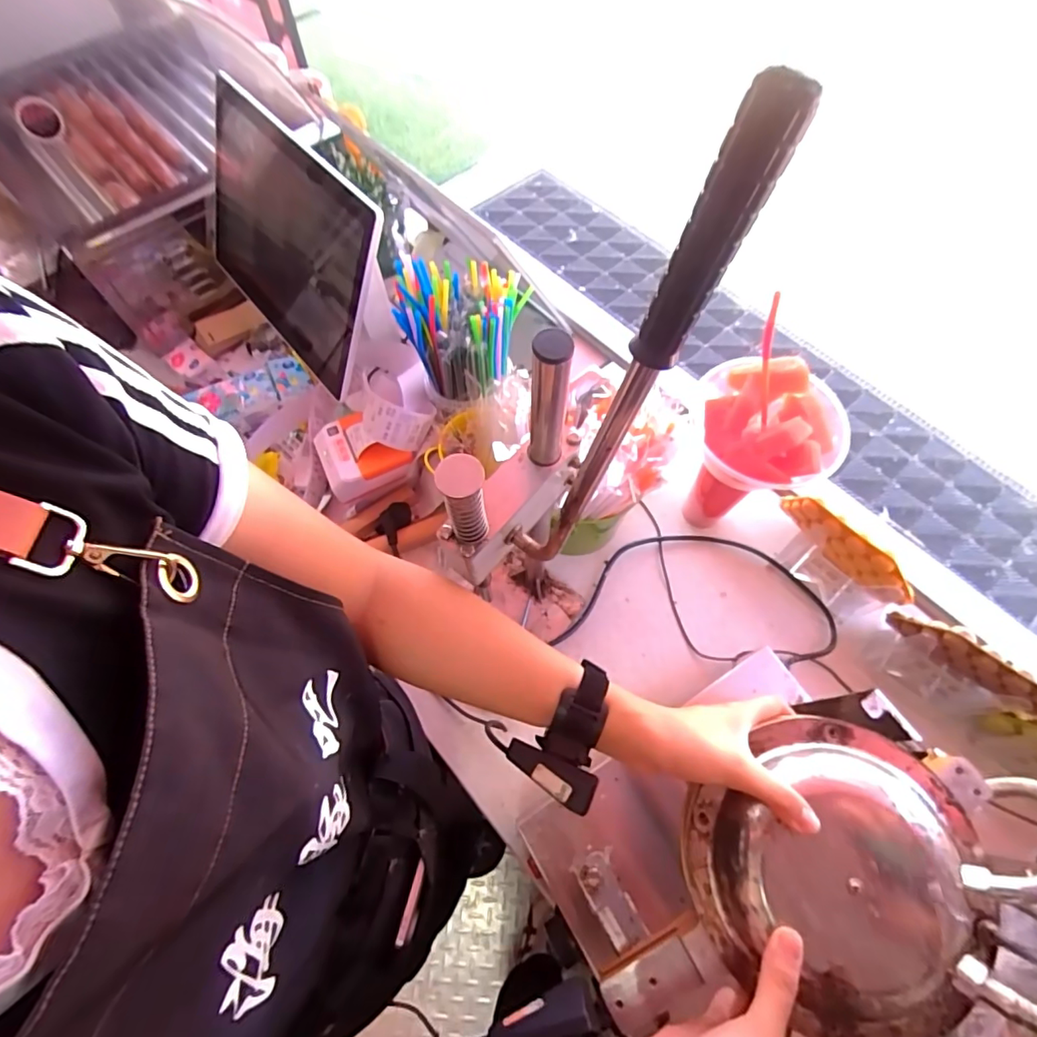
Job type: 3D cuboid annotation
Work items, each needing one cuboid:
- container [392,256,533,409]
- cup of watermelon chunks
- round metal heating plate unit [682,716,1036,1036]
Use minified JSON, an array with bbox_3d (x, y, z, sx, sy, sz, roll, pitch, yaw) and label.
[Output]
[{"bbox_3d":[-0.069,-0.234,0.657,0.140,0.156,0.138,14,65,7],"label":"container"},{"bbox_3d":[0.269,-0.059,0.634,0.131,0.251,0.129,0,64,0],"label":"cup of watermelon chunks"},{"bbox_3d":[0.239,0.238,0.346,0.232,0.076,0.184,16,65,8],"label":"round metal heating plate unit"}]

